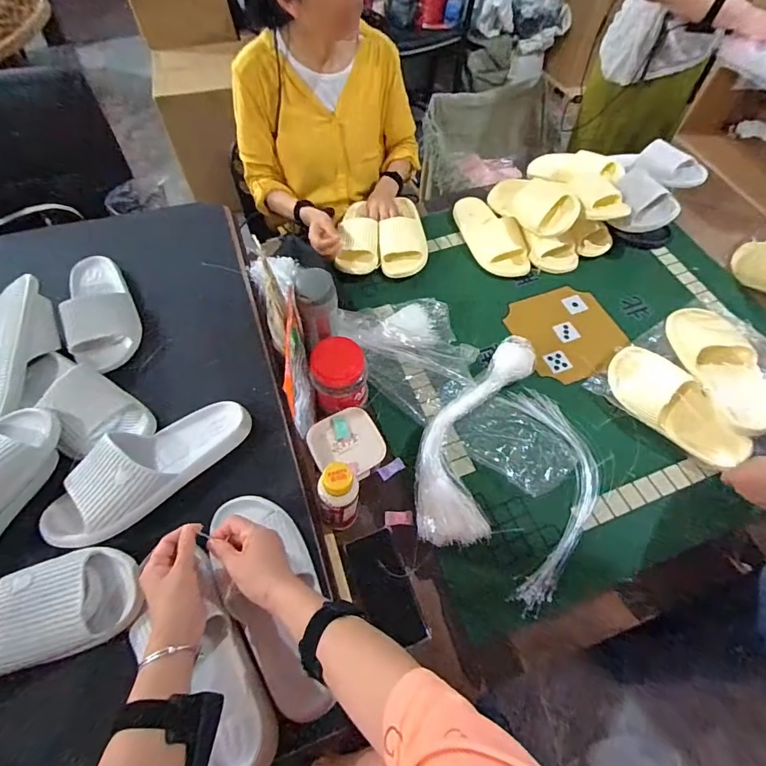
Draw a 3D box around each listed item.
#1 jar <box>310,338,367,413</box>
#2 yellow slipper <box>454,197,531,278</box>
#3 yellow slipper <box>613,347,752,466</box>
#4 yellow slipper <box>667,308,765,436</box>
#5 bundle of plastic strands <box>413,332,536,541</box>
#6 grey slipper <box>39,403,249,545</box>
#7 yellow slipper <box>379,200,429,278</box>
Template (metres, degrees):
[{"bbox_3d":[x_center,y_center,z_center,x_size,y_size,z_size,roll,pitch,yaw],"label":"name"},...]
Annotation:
[{"bbox_3d":[-0.074,-0.009,0.749,0.095,0.121,0.078,-9,60,-7],"label":"jar"},{"bbox_3d":[0.247,-0.349,1.010,0.108,0.054,0.246,-13,60,-9],"label":"yellow slipper"},{"bbox_3d":[0.507,0.043,0.771,0.255,0.113,0.061,49,29,23],"label":"yellow slipper"},{"bbox_3d":[0.577,-0.039,0.746,0.120,0.073,0.248,4,59,1],"label":"yellow slipper"},{"bbox_3d":[0.150,0.084,0.747,0.142,0.067,0.387,19,60,9],"label":"bundle of plastic strands"},{"bbox_3d":[-0.317,0.110,0.593,0.281,0.068,0.116,-39,67,-22],"label":"grey slipper"},{"bbox_3d":[0.042,-0.355,1.022,0.107,0.058,0.248,-3,59,-4],"label":"yellow slipper"}]

